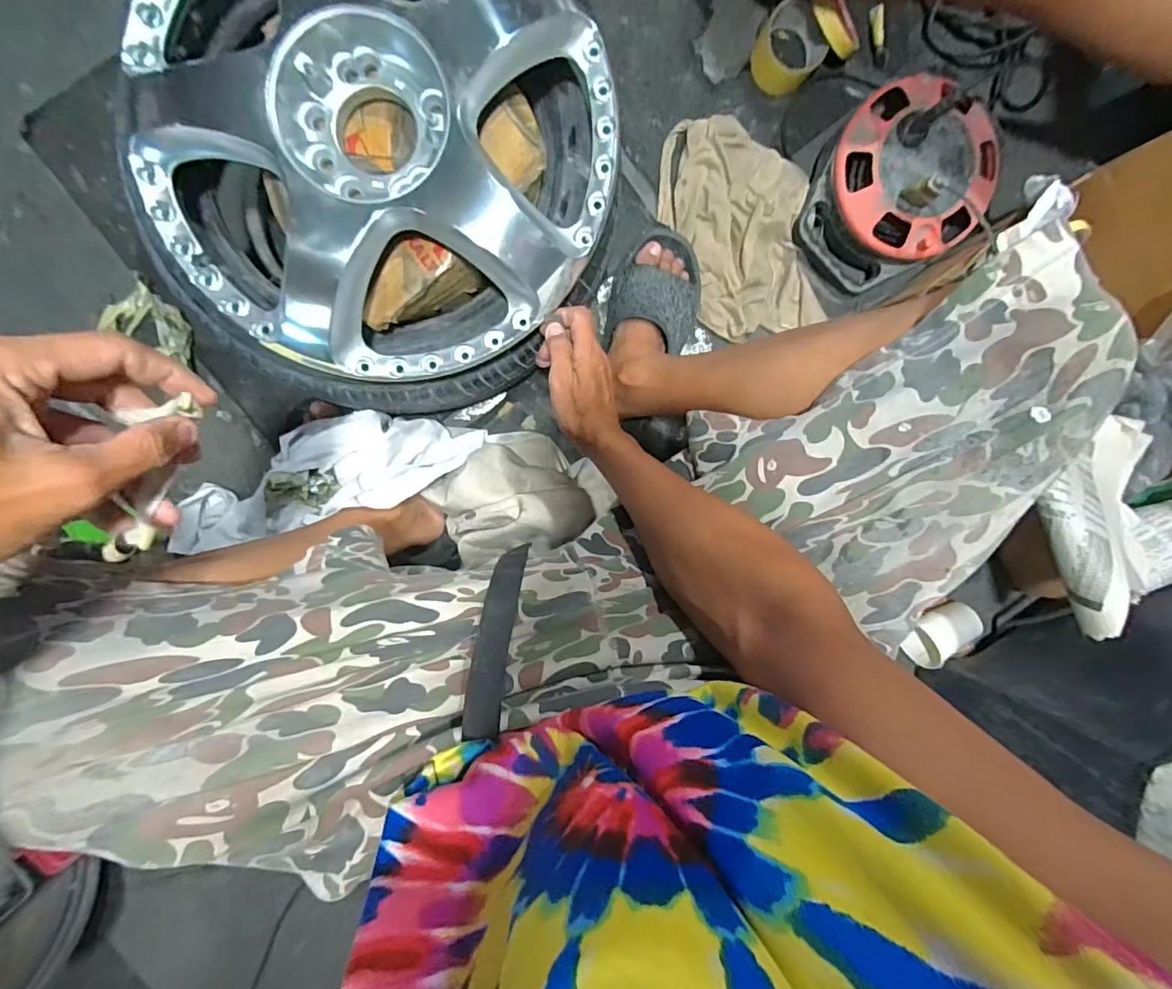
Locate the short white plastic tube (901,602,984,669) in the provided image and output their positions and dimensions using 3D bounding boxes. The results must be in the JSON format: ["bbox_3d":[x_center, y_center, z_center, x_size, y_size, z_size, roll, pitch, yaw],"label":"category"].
[{"bbox_3d":[0.509,0.197,0.746,0.096,0.062,0.063,-32,94,-2],"label":"short white plastic tube"}]

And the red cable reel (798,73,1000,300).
[{"bbox_3d":[0.388,-0.380,0.661,0.206,0.112,0.228,39,89,-4],"label":"red cable reel"}]

